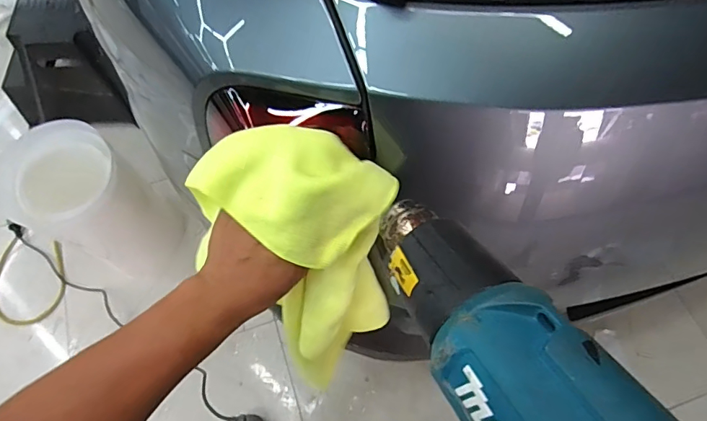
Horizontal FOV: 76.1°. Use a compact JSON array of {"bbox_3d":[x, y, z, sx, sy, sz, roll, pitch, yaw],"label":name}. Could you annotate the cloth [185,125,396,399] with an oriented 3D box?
[{"bbox_3d":[-0.045,0.066,0.447,0.160,0.321,0.068,-9,48,-4],"label":"cloth"}]

